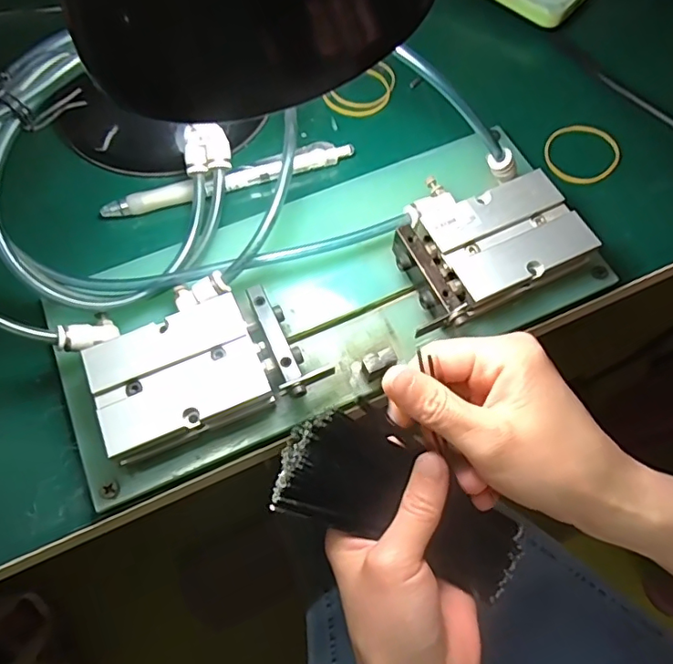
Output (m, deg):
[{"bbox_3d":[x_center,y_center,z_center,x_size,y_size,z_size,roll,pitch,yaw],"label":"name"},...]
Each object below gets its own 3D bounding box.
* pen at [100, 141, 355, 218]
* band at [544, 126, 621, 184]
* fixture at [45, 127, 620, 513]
[{"bbox_3d":[-0.061,-0.089,0.315,0.145,0.009,0.014,-19,68,-8],"label":"pen"},{"bbox_3d":[0.150,-0.109,0.331,0.043,0.005,0.043,0,67,-1],"label":"band"},{"bbox_3d":[-0.005,-0.026,0.272,0.257,0.032,0.115,-23,71,-10],"label":"fixture"}]

